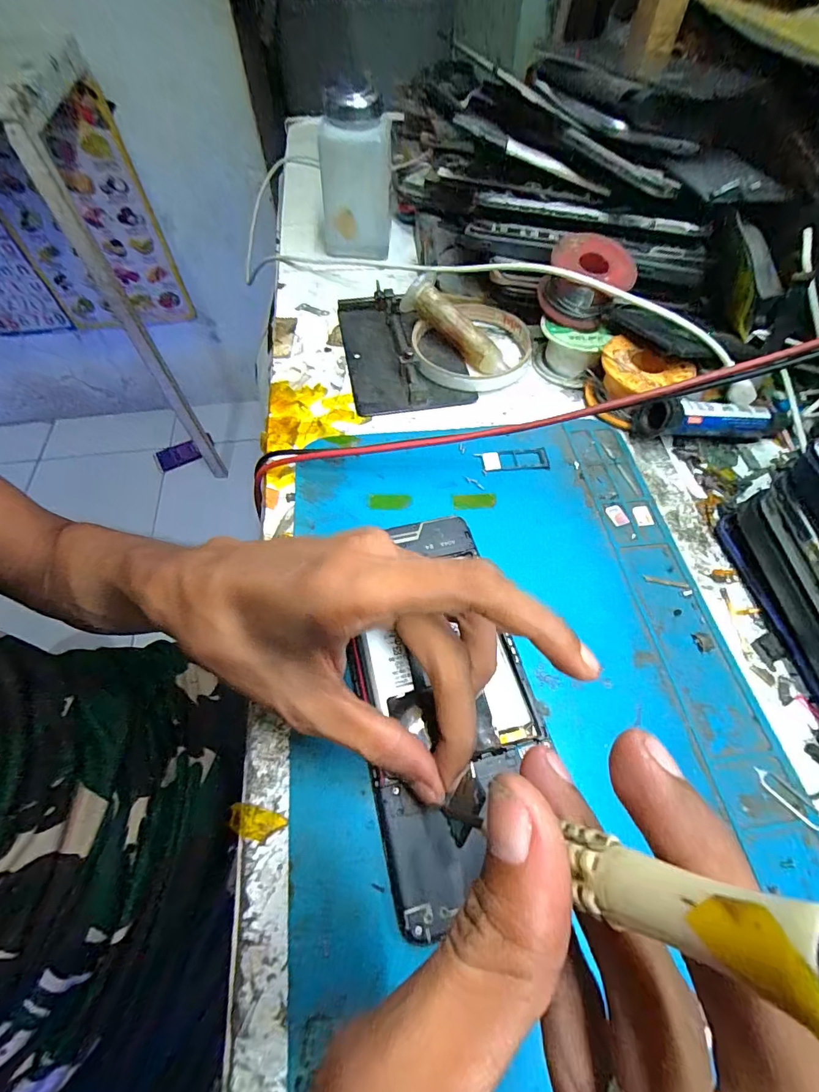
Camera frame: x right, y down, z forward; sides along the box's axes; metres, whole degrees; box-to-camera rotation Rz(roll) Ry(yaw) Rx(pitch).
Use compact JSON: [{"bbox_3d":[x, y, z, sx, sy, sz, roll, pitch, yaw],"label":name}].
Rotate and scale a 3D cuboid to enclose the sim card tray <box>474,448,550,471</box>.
[{"bbox_3d":[0.060,-0.052,0.257,0.041,0.004,0.016,-1,59,-1],"label":"sim card tray"}]

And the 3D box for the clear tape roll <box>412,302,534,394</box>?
[{"bbox_3d":[0.043,-0.139,0.303,0.079,0.014,0.083,0,59,0],"label":"clear tape roll"}]

